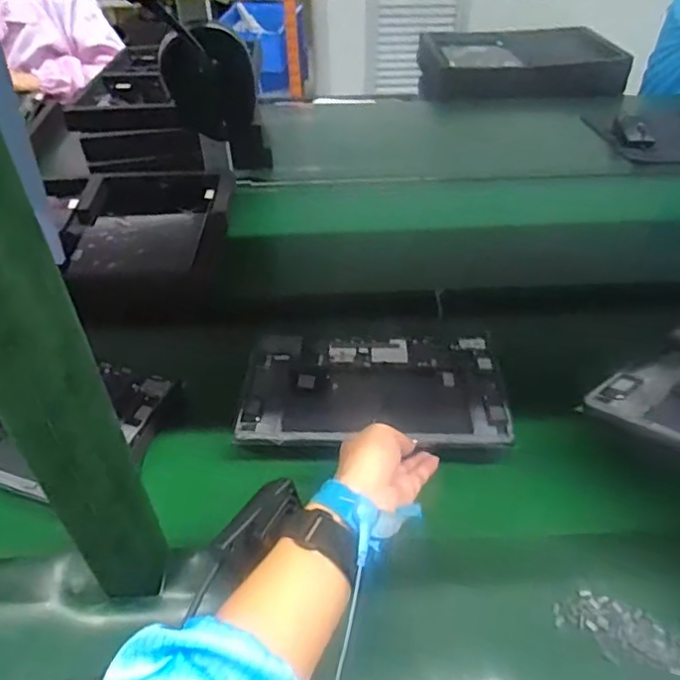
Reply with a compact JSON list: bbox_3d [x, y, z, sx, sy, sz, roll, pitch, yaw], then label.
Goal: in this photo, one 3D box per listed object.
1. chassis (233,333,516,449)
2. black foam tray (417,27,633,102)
[{"bbox_3d":[0.034,0.047,0.600,0.252,0.020,0.152,2,41,1],"label":"chassis"},{"bbox_3d":[0.433,-0.682,1.467,0.456,0.099,0.260,2,41,1],"label":"black foam tray"}]

